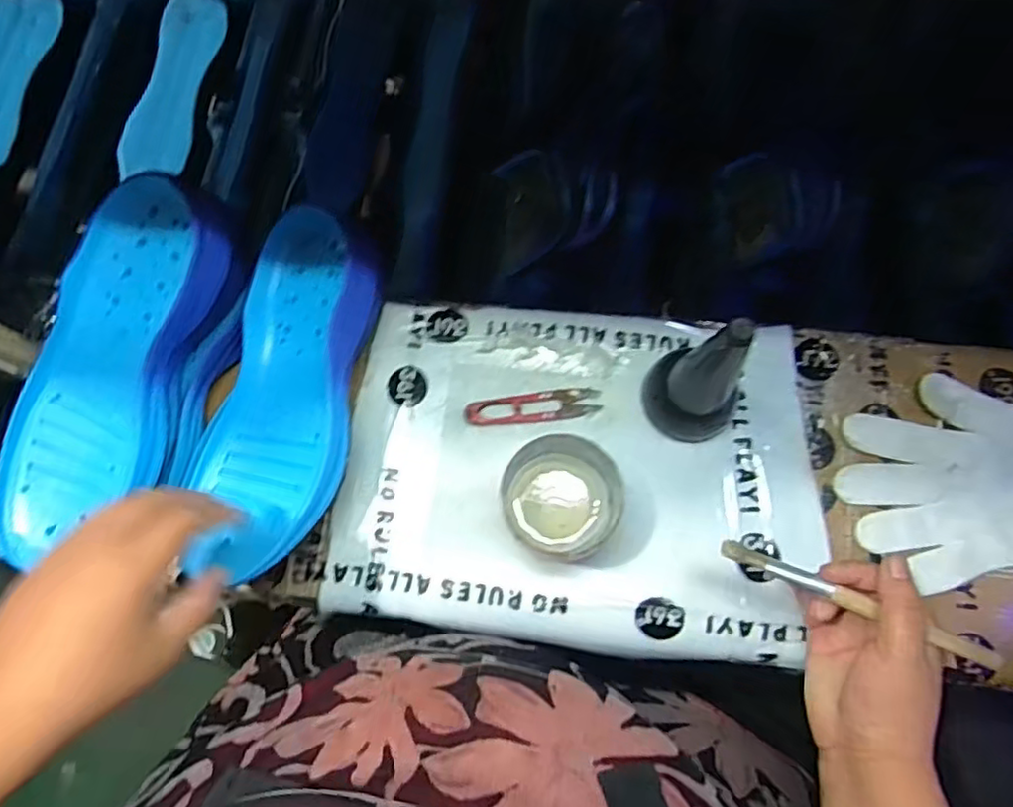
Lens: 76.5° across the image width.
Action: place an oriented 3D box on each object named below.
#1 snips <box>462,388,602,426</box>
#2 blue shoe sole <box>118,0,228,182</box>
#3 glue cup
[{"bbox_3d":[0.021,0.003,0.496,0.102,0.007,0.023,-5,74,0],"label":"snips"},{"bbox_3d":[-0.341,-0.329,0.662,0.054,0.023,0.223,8,75,4],"label":"blue shoe sole"},{"bbox_3d":[0.037,0.067,0.452,0.079,0.055,0.079,-1,74,2],"label":"glue cup"}]

